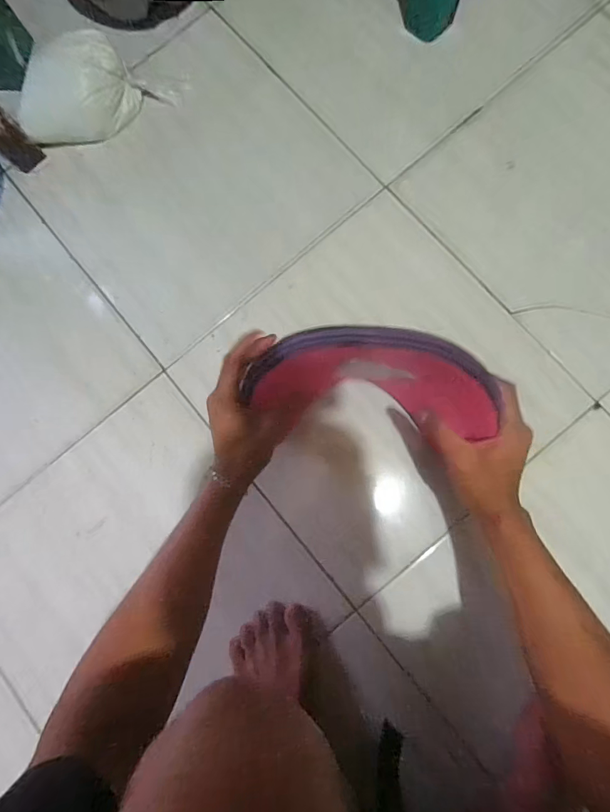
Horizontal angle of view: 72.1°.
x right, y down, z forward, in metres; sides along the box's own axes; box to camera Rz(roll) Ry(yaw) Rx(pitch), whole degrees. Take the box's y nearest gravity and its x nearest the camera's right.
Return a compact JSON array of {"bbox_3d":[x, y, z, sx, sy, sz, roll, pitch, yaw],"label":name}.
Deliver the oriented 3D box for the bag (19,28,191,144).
[{"bbox_3d":[-0.287,-0.460,0.588,0.249,0.080,0.098,-25,82,1],"label":"bag"}]

